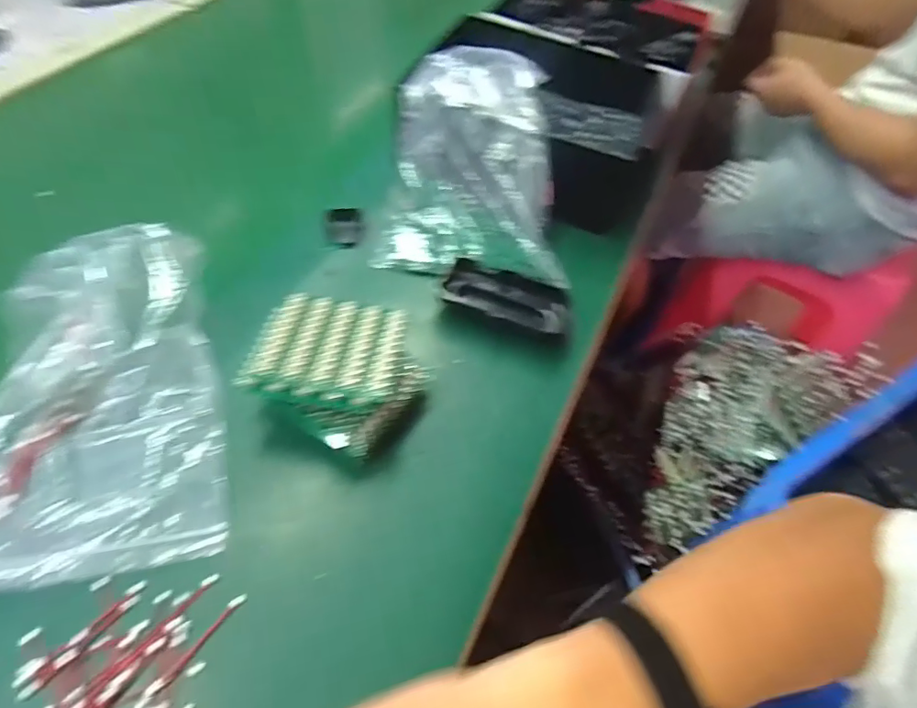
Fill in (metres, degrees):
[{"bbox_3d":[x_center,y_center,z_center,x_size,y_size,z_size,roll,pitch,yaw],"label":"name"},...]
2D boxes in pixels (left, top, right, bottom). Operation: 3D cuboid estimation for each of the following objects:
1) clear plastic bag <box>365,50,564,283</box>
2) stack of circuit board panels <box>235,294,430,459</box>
[{"bbox_3d":[0.017,-0.180,0.476,0.163,0.107,0.195,4,55,-2],"label":"clear plastic bag"},{"bbox_3d":[-0.082,0.013,0.362,0.108,0.054,0.099,11,55,3],"label":"stack of circuit board panels"}]

